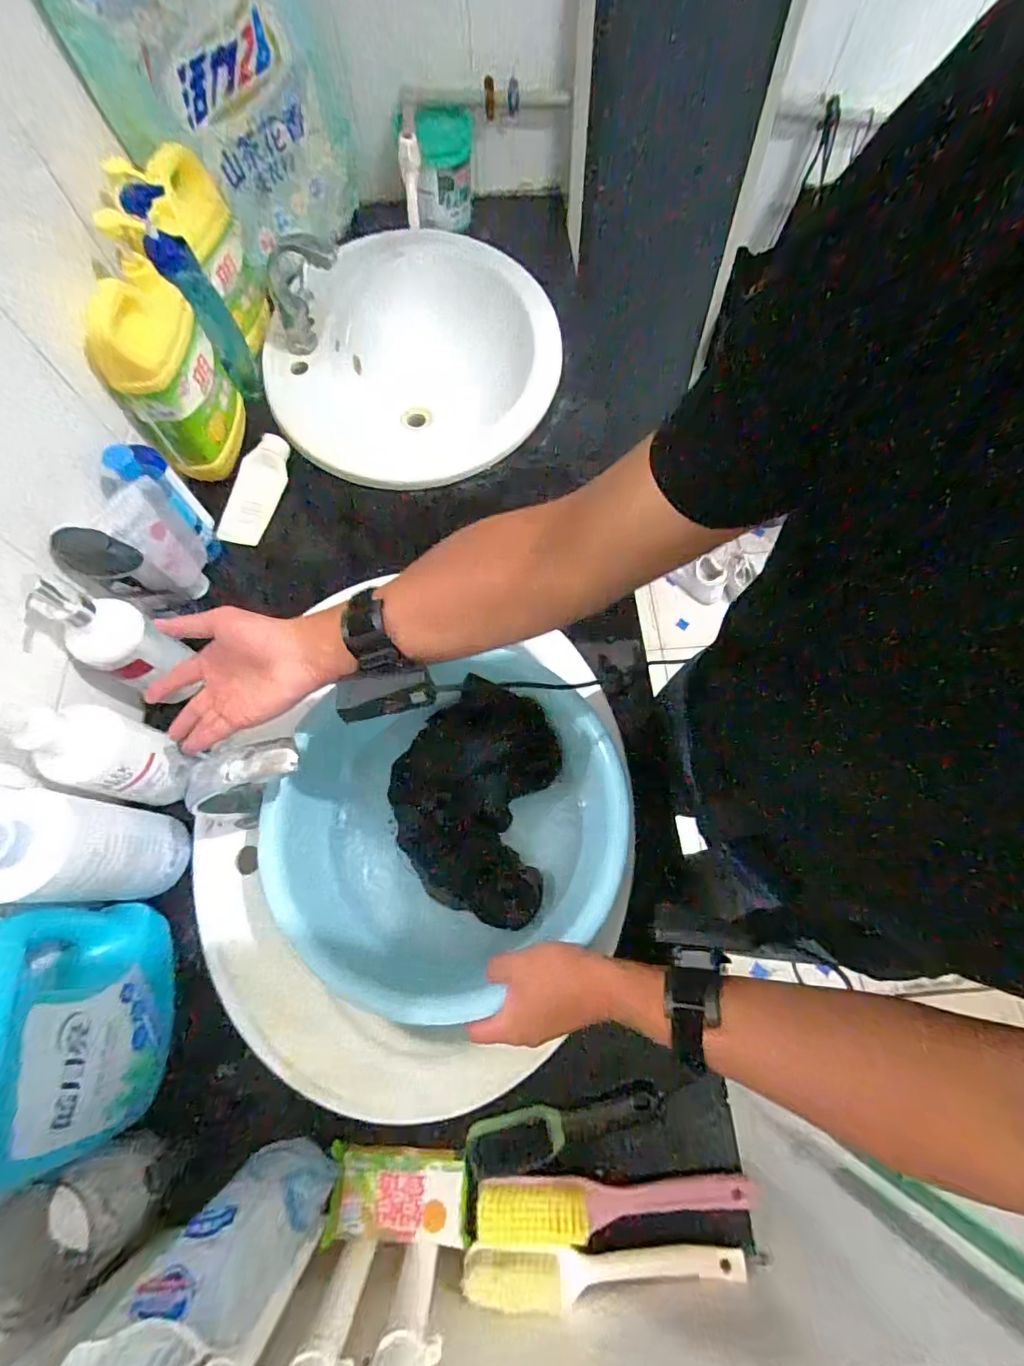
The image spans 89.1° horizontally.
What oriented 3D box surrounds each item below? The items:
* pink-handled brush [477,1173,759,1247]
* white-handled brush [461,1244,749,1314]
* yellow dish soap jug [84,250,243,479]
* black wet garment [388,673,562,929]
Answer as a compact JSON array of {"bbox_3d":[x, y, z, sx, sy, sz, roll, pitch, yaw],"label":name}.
[{"bbox_3d":[0.087,0.430,0.425,0.228,0.025,0.038,1,66,0],"label":"pink-handled brush"},{"bbox_3d":[0.074,0.462,0.408,0.220,0.033,0.029,1,66,0],"label":"white-handled brush"},{"bbox_3d":[-0.405,-0.371,0.626,0.075,0.193,0.149,-3,66,-2],"label":"yellow dish soap jug"},{"bbox_3d":[-0.044,0.120,0.558,0.171,0.063,0.229,9,66,3],"label":"black wet garment"}]

